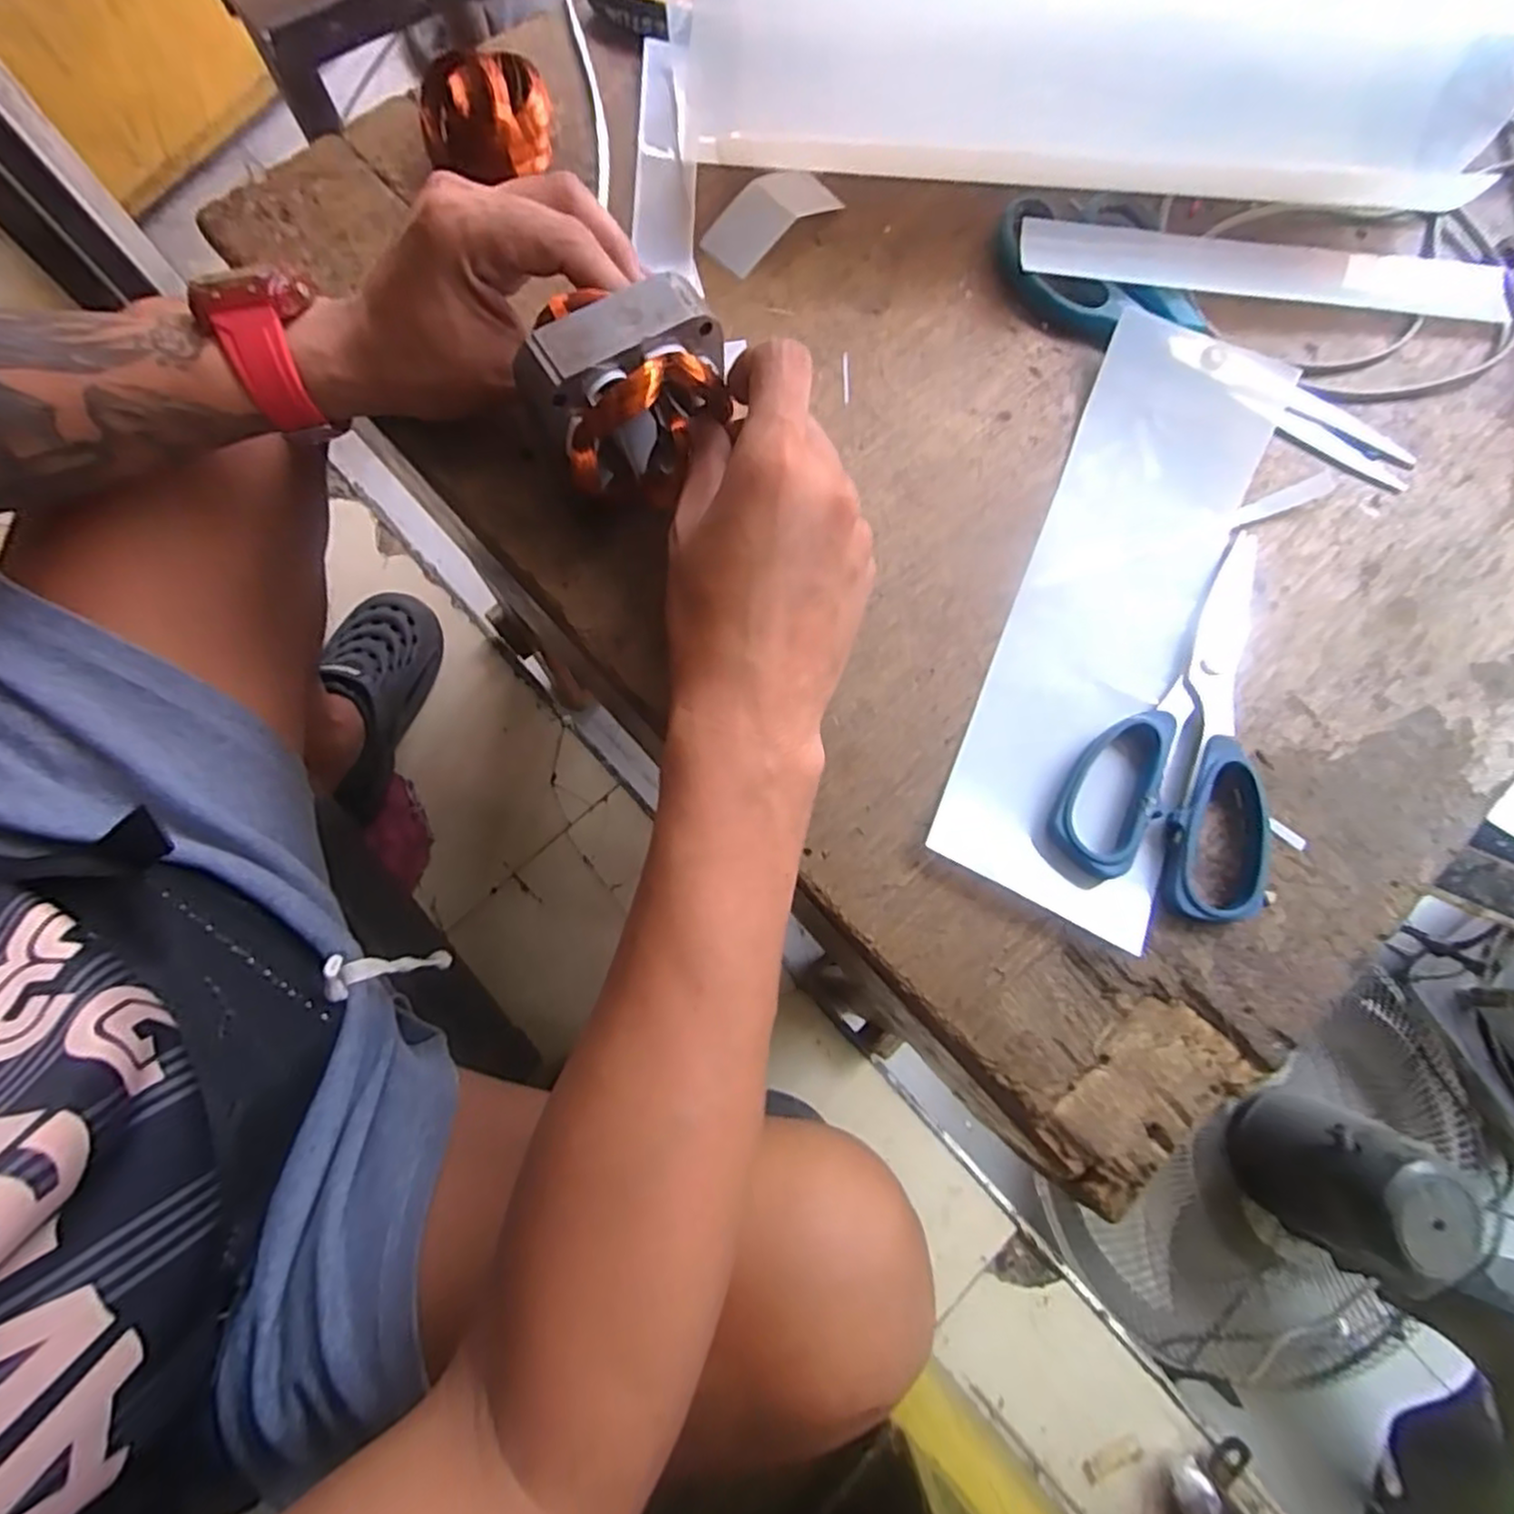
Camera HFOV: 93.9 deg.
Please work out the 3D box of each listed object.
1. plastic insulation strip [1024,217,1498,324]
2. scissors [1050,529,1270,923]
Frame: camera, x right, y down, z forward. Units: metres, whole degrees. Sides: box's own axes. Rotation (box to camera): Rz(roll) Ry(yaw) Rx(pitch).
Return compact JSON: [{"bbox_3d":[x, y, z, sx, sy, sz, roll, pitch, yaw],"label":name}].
[{"bbox_3d":[0.256,-0.244,0.355,0.250,0.006,0.037,3,79,-4],"label":"plastic insulation strip"},{"bbox_3d":[0.198,-0.016,0.302,0.083,0.017,0.178,32,77,7],"label":"scissors"}]

